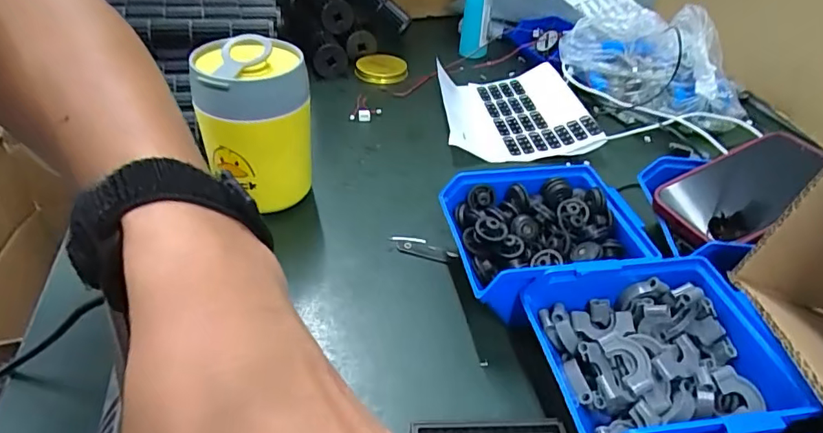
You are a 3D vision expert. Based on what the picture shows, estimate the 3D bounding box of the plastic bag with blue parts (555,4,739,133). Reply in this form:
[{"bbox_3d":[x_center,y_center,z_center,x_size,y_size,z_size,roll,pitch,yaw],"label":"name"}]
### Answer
[{"bbox_3d":[0.293,-0.196,0.624,0.101,0.100,0.213,-29,49,-35],"label":"plastic bag with blue parts"}]

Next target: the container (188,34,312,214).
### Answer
[{"bbox_3d":[-0.123,-0.070,0.434,0.082,0.136,0.076,-2,38,2],"label":"container"}]

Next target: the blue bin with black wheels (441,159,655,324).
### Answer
[{"bbox_3d":[0.099,0.018,0.401,0.135,0.057,0.118,-5,40,-12],"label":"blue bin with black wheels"}]

